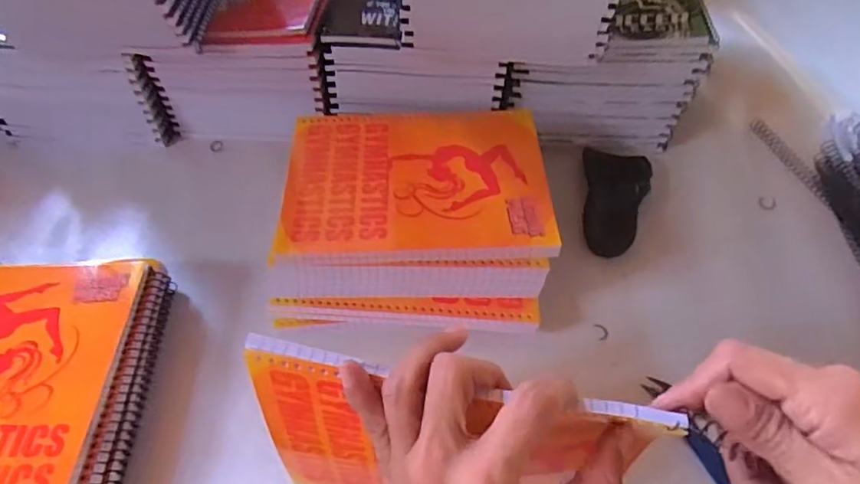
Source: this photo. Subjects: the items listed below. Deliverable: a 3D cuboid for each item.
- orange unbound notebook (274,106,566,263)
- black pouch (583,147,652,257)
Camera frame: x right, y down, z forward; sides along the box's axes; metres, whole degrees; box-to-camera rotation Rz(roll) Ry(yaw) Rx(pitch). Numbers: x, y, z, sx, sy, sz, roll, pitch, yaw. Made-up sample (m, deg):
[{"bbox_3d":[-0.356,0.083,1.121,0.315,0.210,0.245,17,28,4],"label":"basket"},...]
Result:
[{"bbox_3d":[-0.011,-0.050,0.436,0.198,0.010,0.149,-2,54,0],"label":"orange unbound notebook"},{"bbox_3d":[0.164,-0.037,0.492,0.058,0.017,0.111,7,55,6],"label":"black pouch"}]

